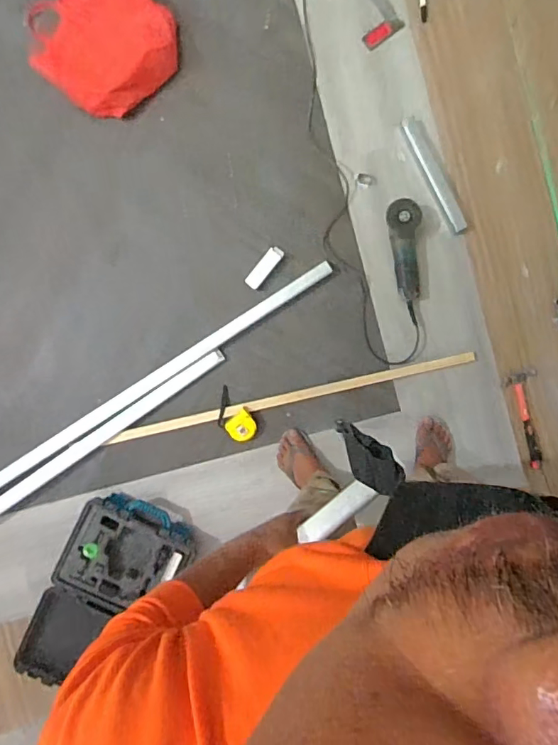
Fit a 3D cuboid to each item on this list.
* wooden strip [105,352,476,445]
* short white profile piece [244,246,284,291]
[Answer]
[{"bbox_3d":[0.039,0.074,1.429,1.061,0.020,0.031,-13,94,0],"label":"wooden strip"},{"bbox_3d":[-0.041,-0.299,1.416,0.046,0.020,0.133,39,90,-3],"label":"short white profile piece"}]

